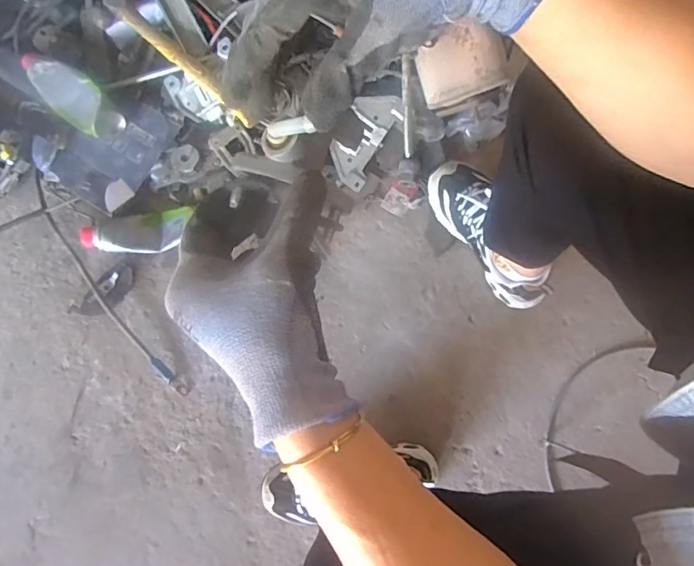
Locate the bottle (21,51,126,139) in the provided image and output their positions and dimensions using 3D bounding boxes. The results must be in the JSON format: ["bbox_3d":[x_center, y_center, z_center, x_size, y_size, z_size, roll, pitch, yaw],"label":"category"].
[{"bbox_3d":[-0.451,-0.308,0.813,0.214,0.059,0.073,38,84,5],"label":"bottle"}]

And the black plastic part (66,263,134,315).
[{"bbox_3d":[-0.408,0.019,0.833,0.055,0.019,0.121,43,84,6],"label":"black plastic part"}]

